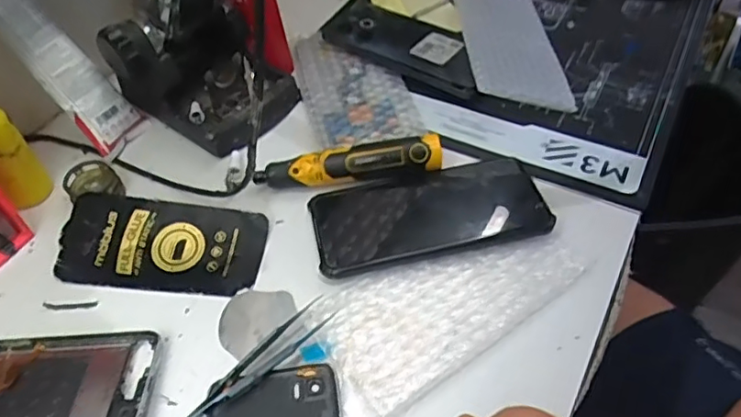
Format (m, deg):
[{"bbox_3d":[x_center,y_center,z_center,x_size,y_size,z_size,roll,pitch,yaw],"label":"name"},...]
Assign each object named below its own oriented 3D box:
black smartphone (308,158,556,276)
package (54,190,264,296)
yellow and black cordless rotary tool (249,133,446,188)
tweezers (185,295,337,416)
[{"bbox_3d":[0.043,-0.001,0.420,0.165,0.006,0.081,-10,51,-5],"label":"black smartphone"},{"bbox_3d":[-0.150,0.024,0.420,0.143,0.009,0.070,6,62,2],"label":"package"},{"bbox_3d":[-0.016,-0.036,0.448,0.139,0.027,0.029,-7,51,-3],"label":"yellow and black cordless rotary tool"},{"bbox_3d":[-0.076,0.102,0.351,0.023,0.013,0.132,33,60,27],"label":"tweezers"}]

